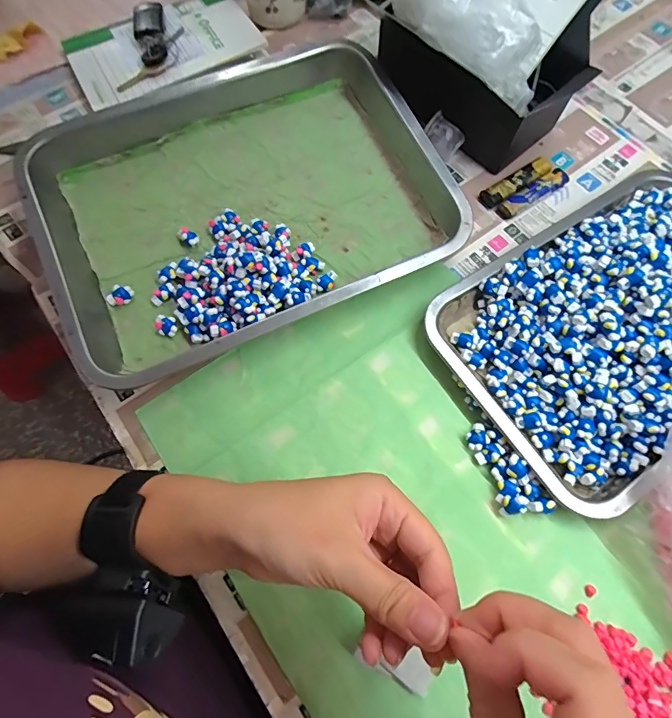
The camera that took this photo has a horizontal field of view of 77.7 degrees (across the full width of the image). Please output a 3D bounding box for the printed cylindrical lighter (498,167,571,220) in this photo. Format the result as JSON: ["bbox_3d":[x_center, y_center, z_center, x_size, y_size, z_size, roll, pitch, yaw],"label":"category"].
[{"bbox_3d":[0.197,-0.164,0.416,0.081,0.012,0.018,-34,72,-11],"label":"printed cylindrical lighter"}]

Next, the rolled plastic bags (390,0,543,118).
[{"bbox_3d":[0.119,-0.299,0.368,0.173,0.064,0.072,42,74,-6],"label":"rolled plastic bags"}]

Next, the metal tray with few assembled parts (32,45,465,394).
[{"bbox_3d":[-0.093,-0.145,0.391,0.362,0.054,0.280,-24,70,-8],"label":"metal tray with few assembled parts"}]

